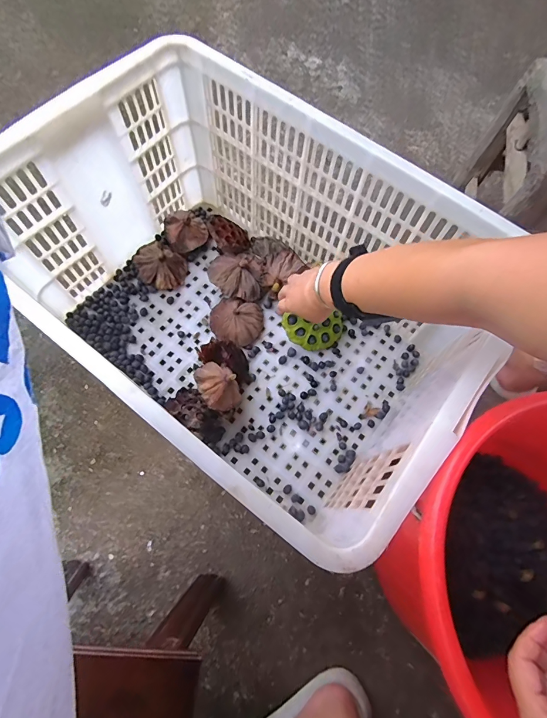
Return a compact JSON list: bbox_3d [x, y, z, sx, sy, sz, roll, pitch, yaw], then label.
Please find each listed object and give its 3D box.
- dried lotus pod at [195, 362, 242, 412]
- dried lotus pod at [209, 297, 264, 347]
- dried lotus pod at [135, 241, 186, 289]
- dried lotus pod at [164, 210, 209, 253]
[{"bbox_3d":[-0.084,0.040,0.565,0.056,0.046,0.079,-28,74,-11],"label":"dried lotus pod"},{"bbox_3d":[-0.067,-0.066,0.661,0.096,0.038,0.092,4,67,-1],"label":"dried lotus pod"},{"bbox_3d":[-0.209,-0.177,0.691,0.085,0.056,0.087,1,68,-2],"label":"dried lotus pod"},{"bbox_3d":[-0.170,-0.251,0.716,0.077,0.052,0.089,-29,72,-13],"label":"dried lotus pod"}]

